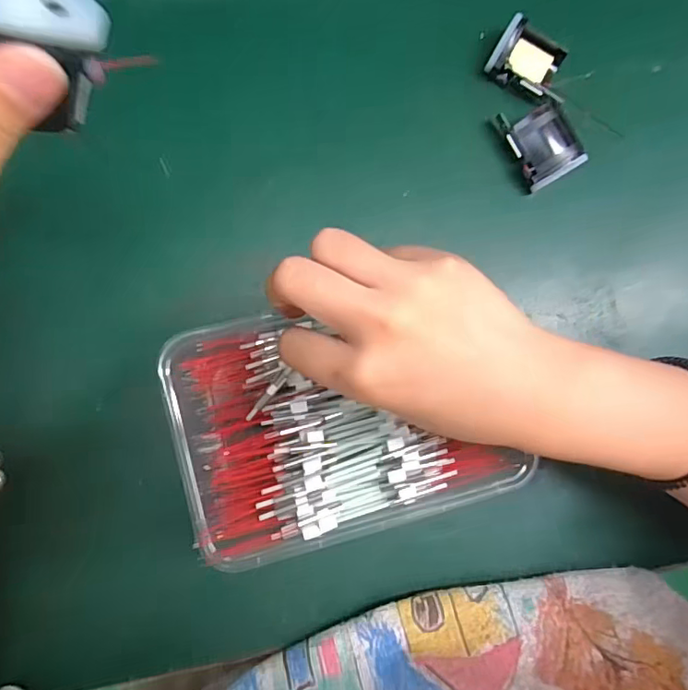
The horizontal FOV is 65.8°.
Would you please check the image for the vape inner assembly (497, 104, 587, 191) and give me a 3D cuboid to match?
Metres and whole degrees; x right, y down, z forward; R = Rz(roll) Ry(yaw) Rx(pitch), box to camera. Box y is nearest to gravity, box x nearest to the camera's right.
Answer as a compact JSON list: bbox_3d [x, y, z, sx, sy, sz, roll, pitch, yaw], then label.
[{"bbox_3d":[0.120,-0.123,0.320,0.036,0.023,0.049,-29,90,-8],"label":"vape inner assembly"}]

